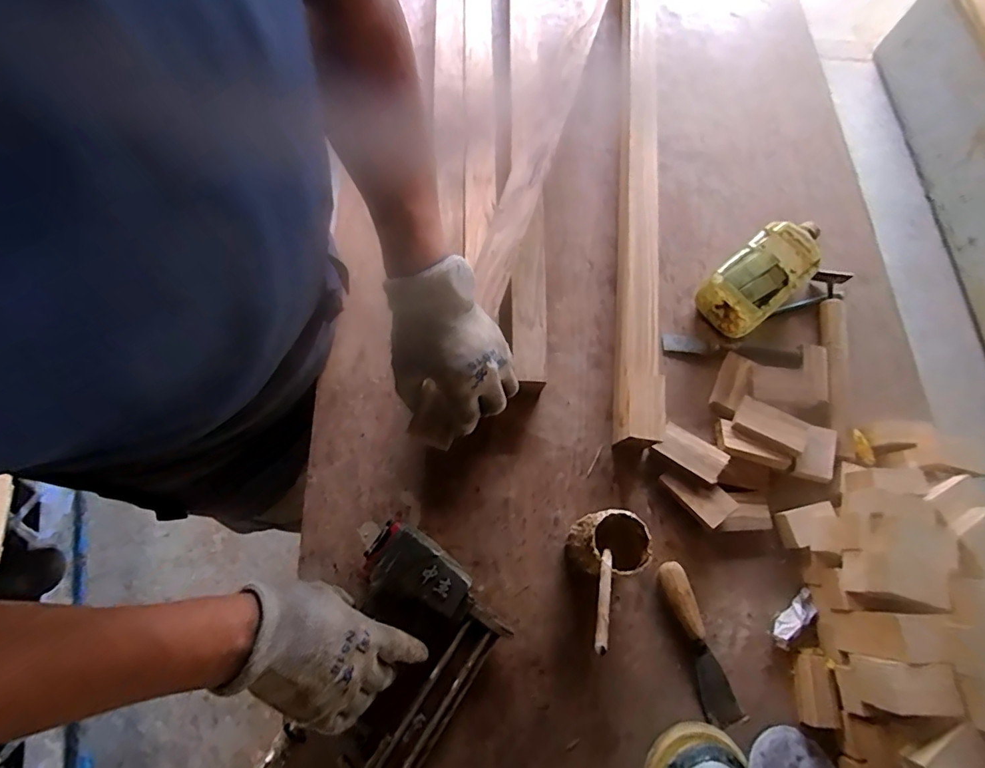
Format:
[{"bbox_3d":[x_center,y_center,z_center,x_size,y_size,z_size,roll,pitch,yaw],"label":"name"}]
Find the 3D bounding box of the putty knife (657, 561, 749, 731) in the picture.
[{"bbox_3d":[0.227,0.284,0.523,0.038,0.017,0.170,-18,71,-8],"label":"putty knife"}]

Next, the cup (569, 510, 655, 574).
[{"bbox_3d":[0.123,0.170,0.519,0.070,0.090,0.064,6,71,-5],"label":"cup"}]

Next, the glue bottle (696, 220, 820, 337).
[{"bbox_3d":[0.381,-0.159,0.661,0.199,0.076,0.091,-38,79,-17],"label":"glue bottle"}]

